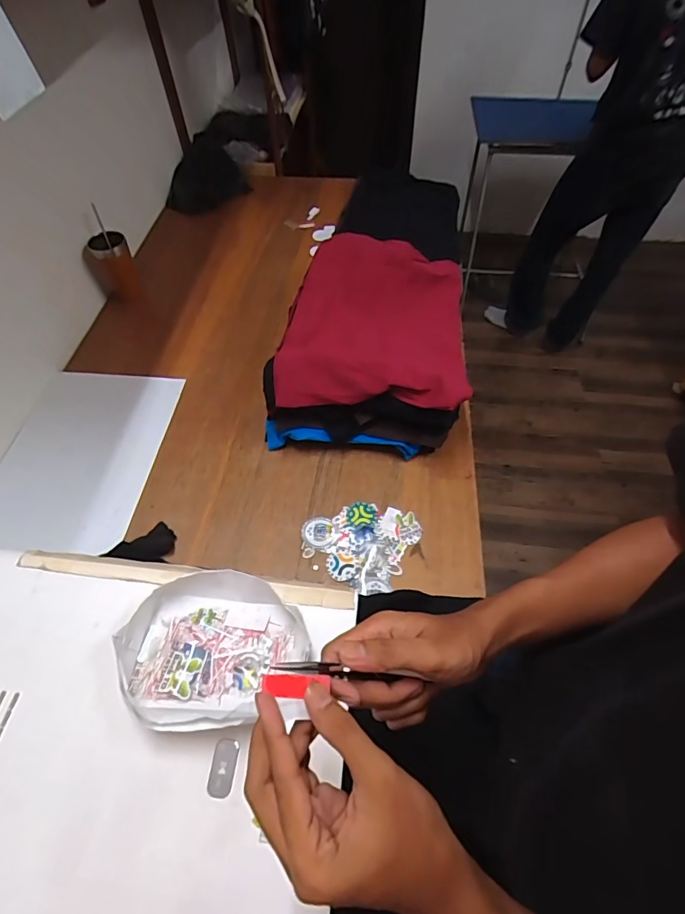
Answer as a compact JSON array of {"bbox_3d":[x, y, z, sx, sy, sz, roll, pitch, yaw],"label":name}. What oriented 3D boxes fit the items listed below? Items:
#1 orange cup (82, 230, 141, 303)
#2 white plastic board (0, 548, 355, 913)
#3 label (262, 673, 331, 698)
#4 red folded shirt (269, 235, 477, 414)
[{"bbox_3d":[-0.541,-0.451,1.082,0.096,0.128,0.085,6,55,5],"label":"orange cup"},{"bbox_3d":[-0.257,0.301,0.465,0.496,0.027,0.396,4,55,4],"label":"white plastic board"},{"bbox_3d":[-0.029,0.148,0.295,0.044,0.005,0.014,6,52,-21],"label":"label"},{"bbox_3d":[0.075,-0.291,0.911,0.334,0.062,0.488,5,55,4],"label":"red folded shirt"}]

